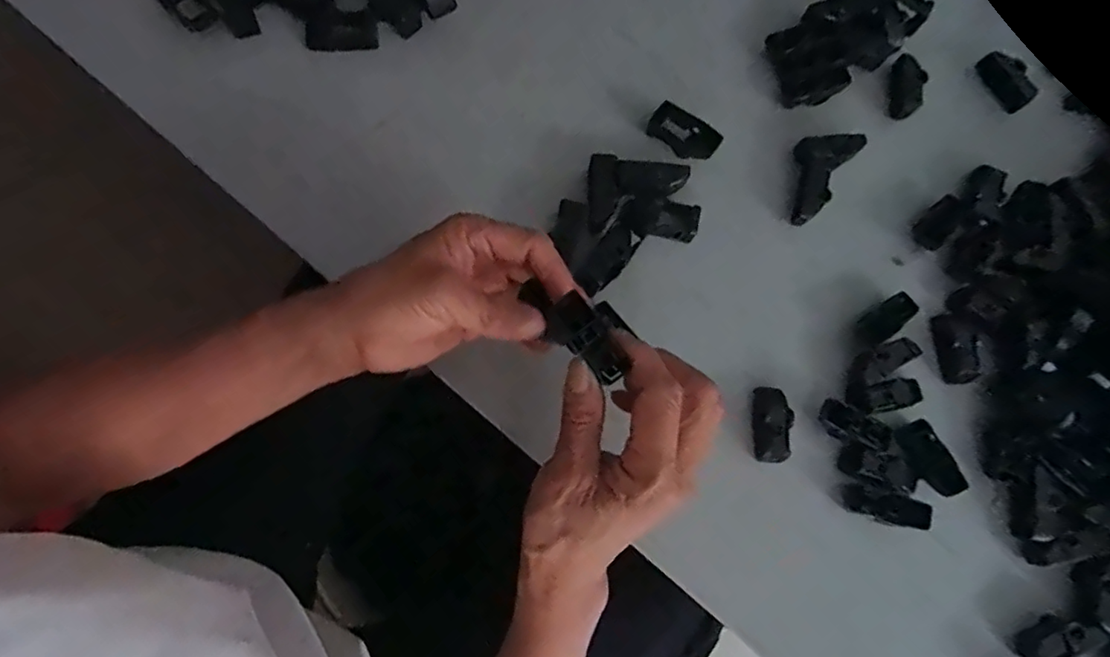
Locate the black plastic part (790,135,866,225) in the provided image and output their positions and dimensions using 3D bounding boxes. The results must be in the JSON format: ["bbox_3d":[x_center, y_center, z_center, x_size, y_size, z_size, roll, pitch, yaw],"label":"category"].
[{"bbox_3d":[0.180,-0.110,0.411,0.036,0.014,0.078,35,78,6],"label":"black plastic part"}]

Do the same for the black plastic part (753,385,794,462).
[{"bbox_3d":[0.136,0.060,0.372,0.020,0.017,0.046,9,76,-2],"label":"black plastic part"}]

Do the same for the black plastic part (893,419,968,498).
[{"bbox_3d":[0.233,0.081,0.366,0.024,0.009,0.046,-26,80,-10],"label":"black plastic part"}]

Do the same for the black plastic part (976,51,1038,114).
[{"bbox_3d":[0.333,-0.183,0.435,0.019,0.014,0.045,-25,79,-7],"label":"black plastic part"}]

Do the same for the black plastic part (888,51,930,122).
[{"bbox_3d":[0.255,-0.176,0.430,0.021,0.014,0.046,8,77,0],"label":"black plastic part"}]

